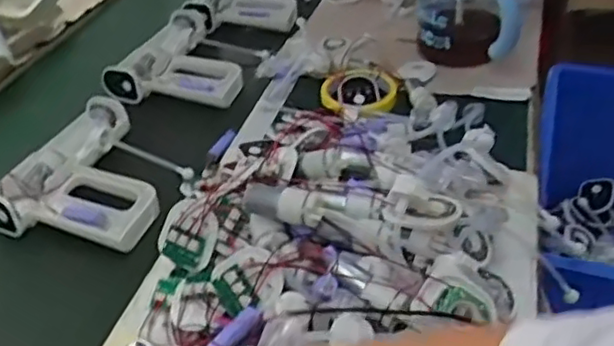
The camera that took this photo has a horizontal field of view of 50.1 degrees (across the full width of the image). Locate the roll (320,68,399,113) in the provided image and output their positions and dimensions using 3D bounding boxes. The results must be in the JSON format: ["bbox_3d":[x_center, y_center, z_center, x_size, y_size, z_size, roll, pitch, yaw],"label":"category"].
[{"bbox_3d":[0.066,-0.104,0.808,0.094,0.028,0.095,-4,36,3],"label":"roll"}]

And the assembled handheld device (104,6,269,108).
[{"bbox_3d":[-0.159,-0.166,0.988,0.198,0.073,0.243,6,38,16],"label":"assembled handheld device"}]

